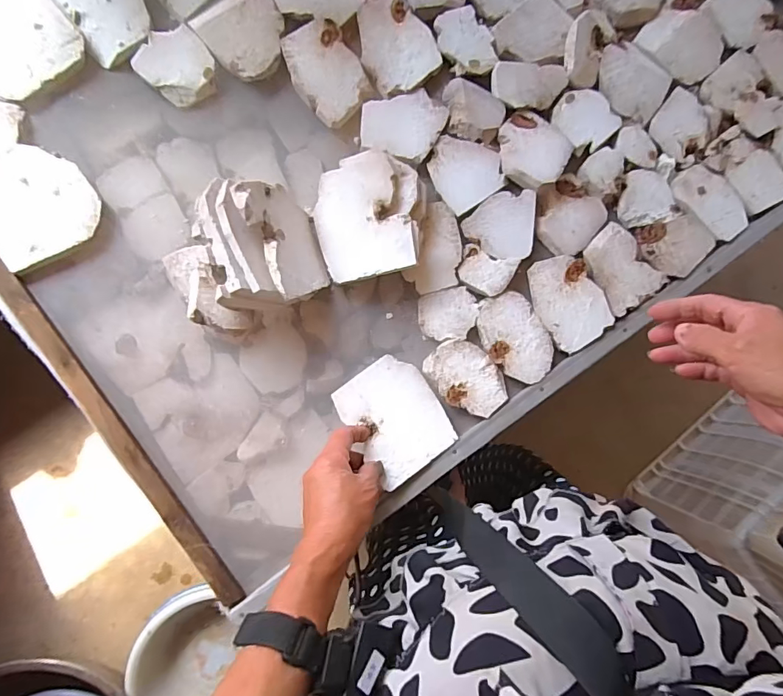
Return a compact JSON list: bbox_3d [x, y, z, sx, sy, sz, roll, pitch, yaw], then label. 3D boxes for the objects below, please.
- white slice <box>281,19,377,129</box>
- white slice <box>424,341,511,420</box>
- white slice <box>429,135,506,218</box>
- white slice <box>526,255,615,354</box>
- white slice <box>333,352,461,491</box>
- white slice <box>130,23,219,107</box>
[{"bbox_3d":[-0.068,-0.290,0.510,0.069,0.012,0.099,-34,91,-6],"label":"white slice"},{"bbox_3d":[0.079,0.031,0.502,0.060,0.013,0.085,-41,91,-6],"label":"white slice"},{"bbox_3d":[0.078,-0.190,0.513,0.070,0.007,0.075,-34,91,-6],"label":"white slice"},{"bbox_3d":[0.188,-0.051,0.513,0.068,0.008,0.098,-27,90,-6],"label":"white slice"},{"bbox_3d":[0.004,0.070,0.491,0.091,0.019,0.109,-35,91,-6],"label":"white slice"},{"bbox_3d":[-0.220,-0.288,0.498,0.068,0.020,0.067,0,87,-6],"label":"white slice"}]

